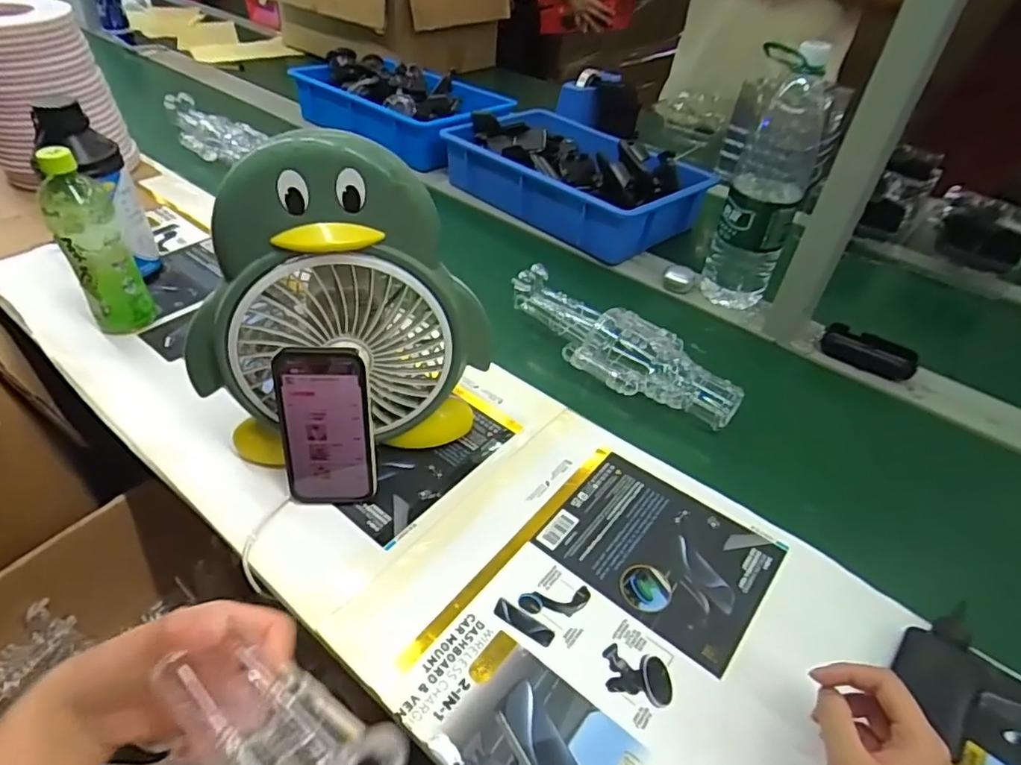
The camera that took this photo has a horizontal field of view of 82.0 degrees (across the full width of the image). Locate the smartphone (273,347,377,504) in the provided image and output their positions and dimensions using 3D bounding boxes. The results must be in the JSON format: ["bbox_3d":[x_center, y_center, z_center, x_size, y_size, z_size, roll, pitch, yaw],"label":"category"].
[{"bbox_3d":[-0.158,0.042,0.509,0.075,0.151,0.005,-1,24,-6],"label":"smartphone"}]

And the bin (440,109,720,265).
[{"bbox_3d":[0.113,-0.367,1.012,0.287,0.093,0.390,-28,52,-31],"label":"bin"}]

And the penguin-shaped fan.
[{"bbox_3d":[-0.144,-0.049,0.508,0.256,0.280,0.088,-11,44,-16],"label":"penguin-shaped fan"}]

